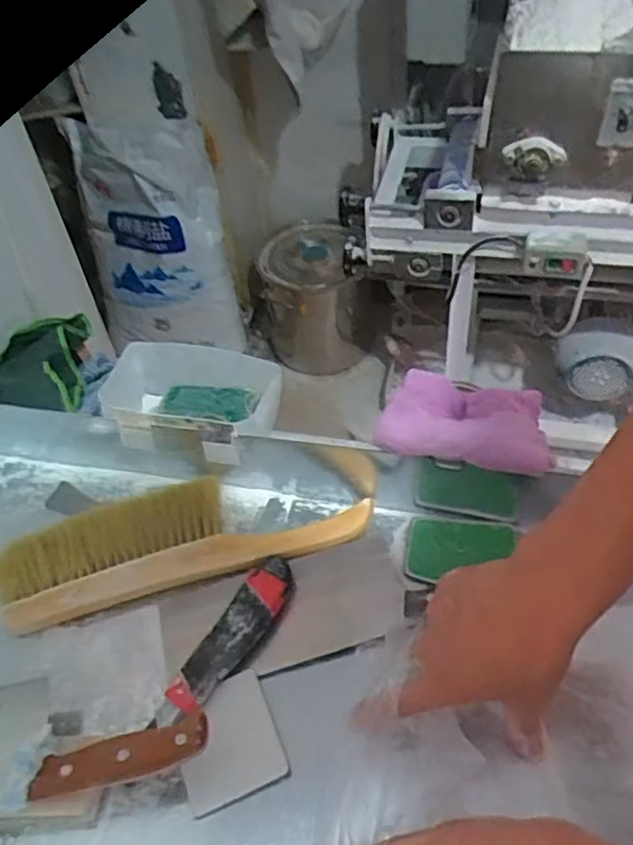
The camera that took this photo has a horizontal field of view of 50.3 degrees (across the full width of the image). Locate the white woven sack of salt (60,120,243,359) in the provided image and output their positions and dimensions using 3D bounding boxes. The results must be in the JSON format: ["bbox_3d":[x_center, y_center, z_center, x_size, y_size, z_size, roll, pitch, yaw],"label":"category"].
[{"bbox_3d":[-0.384,-0.417,1.606,0.324,0.562,0.118,2,51,7],"label":"white woven sack of salt"}]

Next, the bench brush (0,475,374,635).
[{"bbox_3d":[-0.122,0.102,0.610,0.328,0.033,0.089,-15,50,-6],"label":"bench brush"}]

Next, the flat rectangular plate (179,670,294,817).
[{"bbox_3d":[-0.067,0.240,0.512,0.074,0.005,0.084,-20,49,-10],"label":"flat rectangular plate"}]

